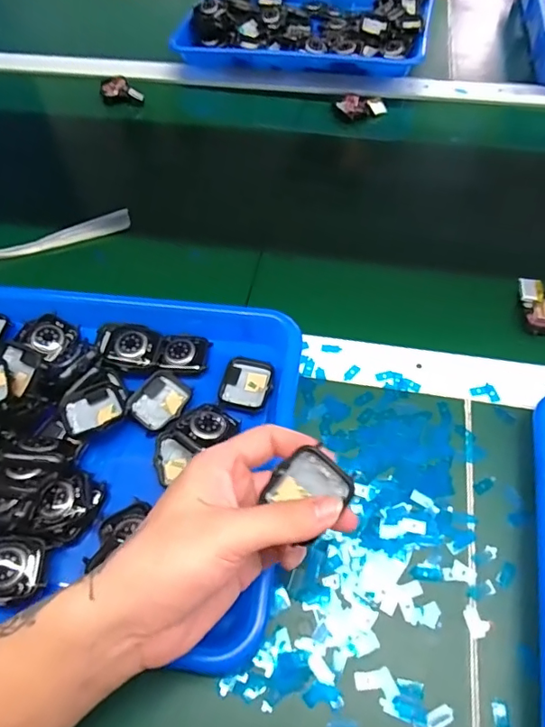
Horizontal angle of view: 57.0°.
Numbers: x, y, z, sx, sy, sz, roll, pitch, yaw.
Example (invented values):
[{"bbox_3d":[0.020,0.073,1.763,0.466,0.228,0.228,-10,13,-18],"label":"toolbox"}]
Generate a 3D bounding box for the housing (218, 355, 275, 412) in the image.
[{"bbox_3d":[-0.019,0.013,0.387,0.038,0.006,0.047,8,57,8],"label":"housing"}]

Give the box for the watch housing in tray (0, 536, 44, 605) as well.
[{"bbox_3d":[-0.163,0.128,0.311,0.041,0.014,0.036,1,56,3],"label":"watch housing in tray"}]

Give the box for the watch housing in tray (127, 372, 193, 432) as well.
[{"bbox_3d":[-0.084,0.029,0.379,0.040,0.010,0.044,25,61,18],"label":"watch housing in tray"}]

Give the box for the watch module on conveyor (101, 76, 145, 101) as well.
[{"bbox_3d":[-0.194,-0.348,0.648,0.036,0.021,0.049,-40,63,-22],"label":"watch module on conveyor"}]

